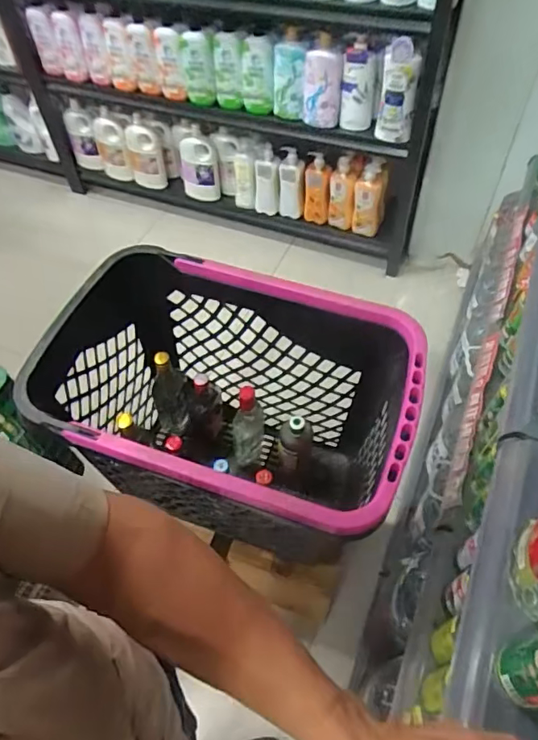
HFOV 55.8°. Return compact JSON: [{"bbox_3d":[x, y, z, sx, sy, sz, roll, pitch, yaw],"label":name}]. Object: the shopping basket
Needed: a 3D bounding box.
[{"bbox_3d":[-0.047,0.122,0.930,0.544,0.467,0.367,14,56,13],"label":"shopping basket"}]

